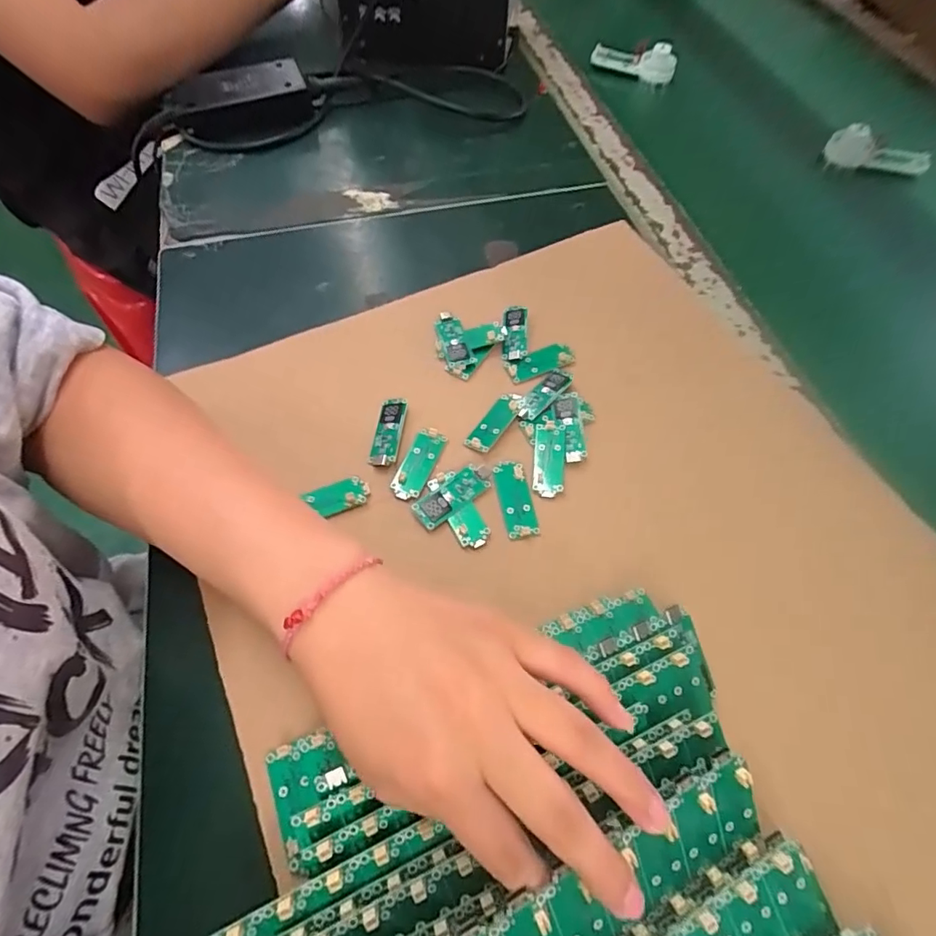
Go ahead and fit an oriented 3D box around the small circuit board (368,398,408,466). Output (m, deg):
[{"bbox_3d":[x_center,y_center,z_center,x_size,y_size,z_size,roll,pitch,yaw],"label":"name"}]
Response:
[{"bbox_3d":[-0.051,-0.023,0.329,0.017,0.007,0.050,7,62,3],"label":"small circuit board"}]

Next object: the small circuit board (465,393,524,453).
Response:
[{"bbox_3d":[0.018,-0.031,0.335,0.018,0.005,0.050,30,66,14],"label":"small circuit board"}]

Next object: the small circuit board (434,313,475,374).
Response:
[{"bbox_3d":[-0.010,-0.090,0.365,0.018,0.007,0.050,-12,63,-8],"label":"small circuit board"}]

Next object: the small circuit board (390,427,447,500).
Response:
[{"bbox_3d":[-0.031,-0.004,0.319,0.019,0.004,0.050,20,63,9],"label":"small circuit board"}]

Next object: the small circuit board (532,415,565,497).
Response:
[{"bbox_3d":[0.052,-0.008,0.324,0.019,0.005,0.053,6,62,2],"label":"small circuit board"}]

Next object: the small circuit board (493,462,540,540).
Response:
[{"bbox_3d":[0.029,0.019,0.310,0.018,0.004,0.049,-9,62,-6],"label":"small circuit board"}]

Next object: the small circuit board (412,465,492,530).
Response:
[{"bbox_3d":[-0.008,0.015,0.309,0.051,0.004,0.019,-37,69,-19],"label":"small circuit board"}]

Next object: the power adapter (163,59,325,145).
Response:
[{"bbox_3d":[-0.214,-0.346,0.493,0.142,0.043,0.062,-14,63,-8],"label":"power adapter"}]

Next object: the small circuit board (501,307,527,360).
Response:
[{"bbox_3d":[0.033,-0.098,0.367,0.017,0.009,0.045,0,67,9],"label":"small circuit board"}]

